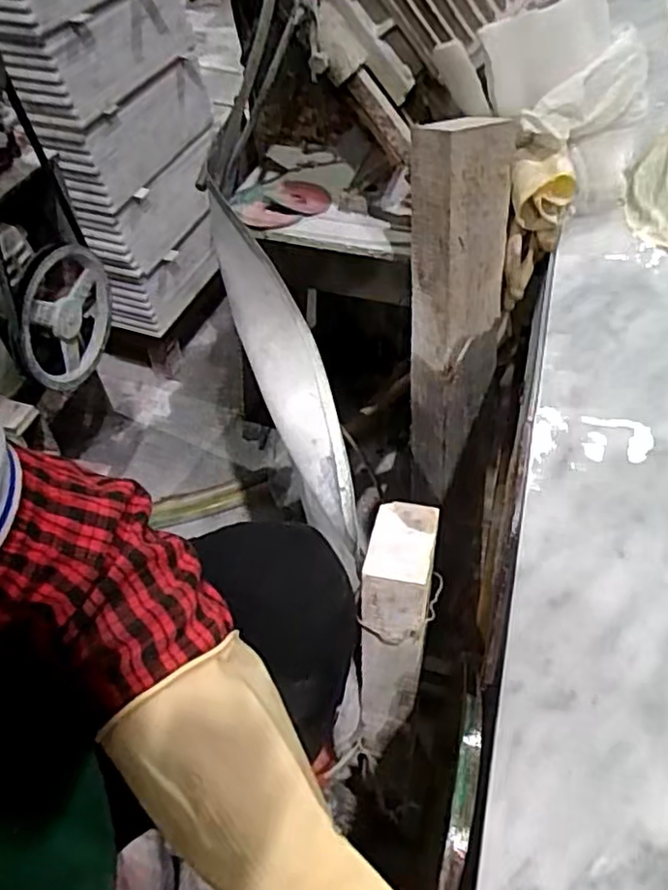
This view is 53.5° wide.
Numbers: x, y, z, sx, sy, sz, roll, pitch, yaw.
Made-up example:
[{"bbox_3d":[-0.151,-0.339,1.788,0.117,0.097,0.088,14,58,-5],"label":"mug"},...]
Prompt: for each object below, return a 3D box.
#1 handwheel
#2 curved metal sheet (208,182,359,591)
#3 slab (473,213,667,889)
[{"bbox_3d":[-0.375,-0.180,0.929,0.040,0.185,0.197,9,50,8],"label":"handwheel"},{"bbox_3d":[-0.050,-0.095,0.734,0.075,0.098,0.518,-15,51,-11],"label":"curved metal sheet"},{"bbox_3d":[0.218,0.056,0.495,0.150,0.015,0.720,12,51,11],"label":"slab"}]

